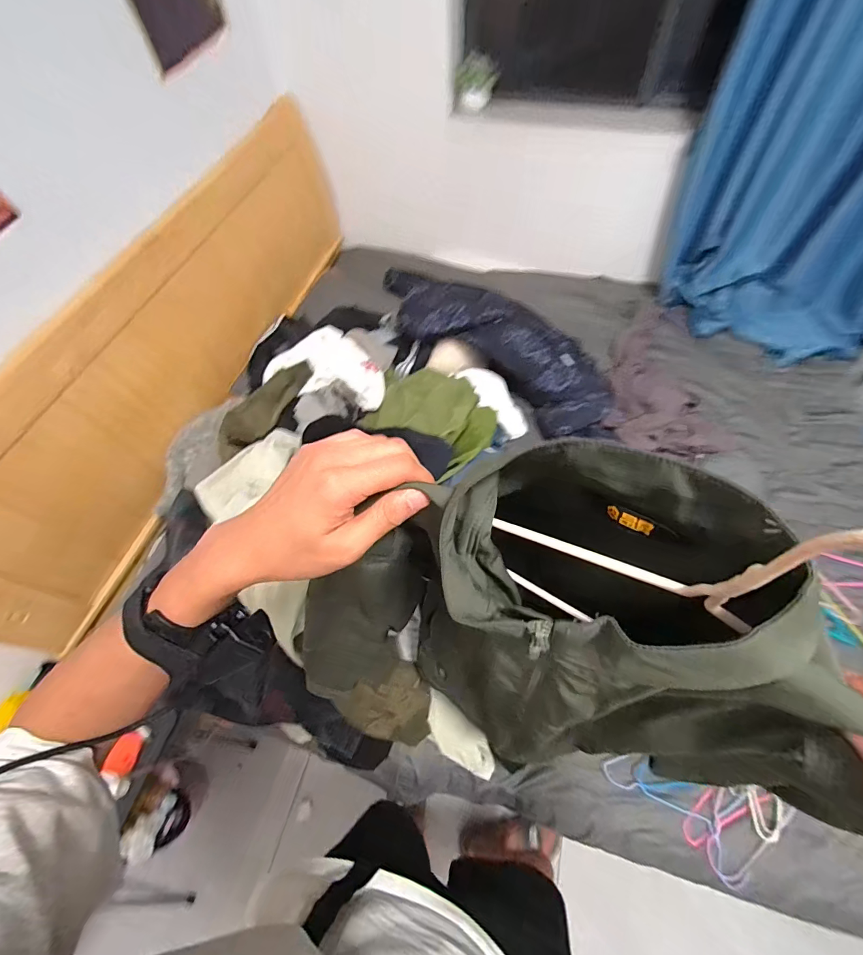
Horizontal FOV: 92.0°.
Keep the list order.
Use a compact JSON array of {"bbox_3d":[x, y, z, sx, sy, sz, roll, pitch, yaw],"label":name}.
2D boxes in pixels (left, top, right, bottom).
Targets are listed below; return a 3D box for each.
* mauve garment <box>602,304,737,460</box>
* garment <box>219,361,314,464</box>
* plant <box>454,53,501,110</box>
[{"bbox_3d":[0.731,-0.314,1.361,0.278,0.140,0.588,6,60,6],"label":"mauve garment"},{"bbox_3d":[-0.474,-0.196,1.166,0.121,0.057,0.332,29,65,18],"label":"garment"},{"bbox_3d":[0.153,-1.316,1.384,0.130,0.104,0.137,8,60,7],"label":"plant"}]

